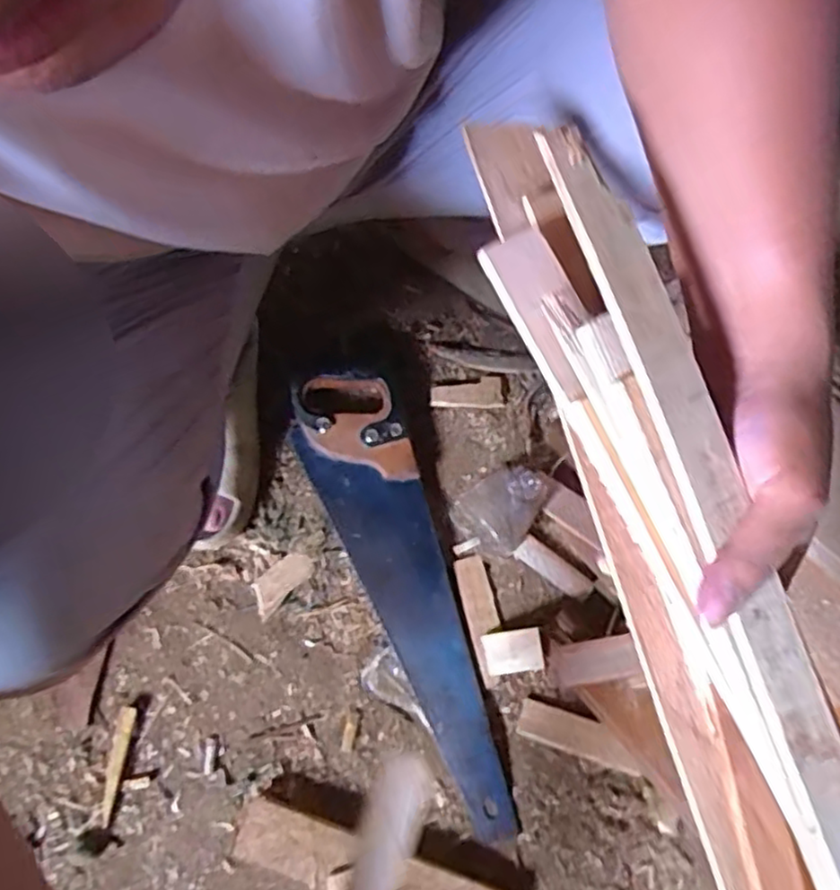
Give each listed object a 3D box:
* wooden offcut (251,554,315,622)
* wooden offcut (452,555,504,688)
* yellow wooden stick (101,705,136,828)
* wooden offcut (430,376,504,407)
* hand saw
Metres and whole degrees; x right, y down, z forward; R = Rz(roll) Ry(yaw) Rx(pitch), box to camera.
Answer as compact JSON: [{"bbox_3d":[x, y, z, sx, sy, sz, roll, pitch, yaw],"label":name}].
[{"bbox_3d":[-0.144,0.141,0.692,0.034,0.004,0.072,43,80,14],"label":"wooden offcut"},{"bbox_3d":[0.065,0.178,0.691,0.035,0.006,0.126,-15,73,-2],"label":"wooden offcut"},{"bbox_3d":[-0.294,0.308,0.650,0.017,0.007,0.105,6,73,5],"label":"yellow wooden stick"},{"bbox_3d":[0.052,-0.059,0.758,0.082,0.006,0.036,-5,73,1],"label":"wooden offcut"},{"bbox_3d":[-0.011,0.148,0.687,0.105,0.026,0.477,-22,73,-4],"label":"hand saw"}]

